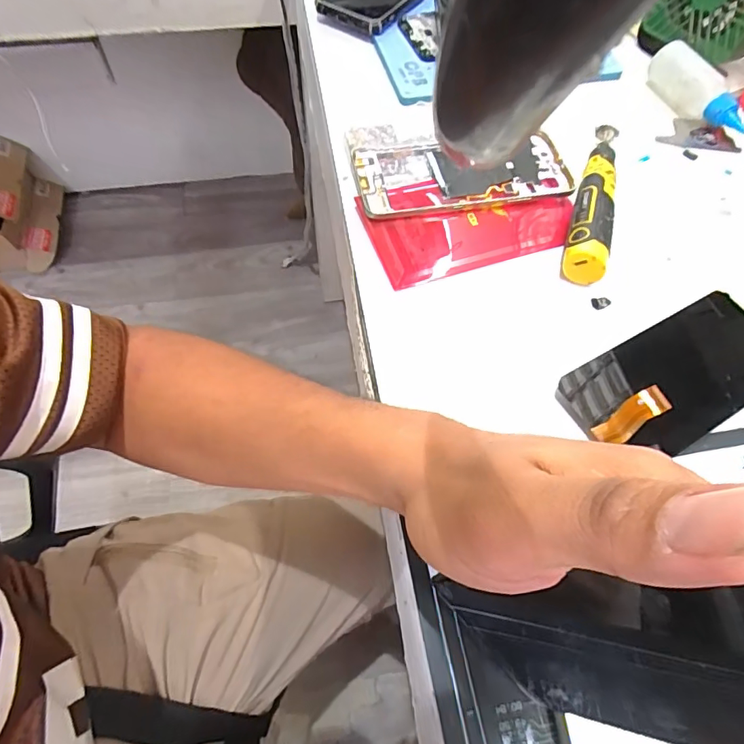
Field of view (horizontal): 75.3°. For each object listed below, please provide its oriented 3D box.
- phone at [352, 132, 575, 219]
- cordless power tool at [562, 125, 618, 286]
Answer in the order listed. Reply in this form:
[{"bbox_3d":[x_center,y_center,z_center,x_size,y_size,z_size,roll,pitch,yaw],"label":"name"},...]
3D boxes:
[{"bbox_3d":[0.072,-0.156,0.380,0.165,0.009,0.074,-10,63,-7],"label":"phone"},{"bbox_3d":[0.169,-0.139,0.368,0.028,0.030,0.163,16,63,7],"label":"cordless power tool"}]

